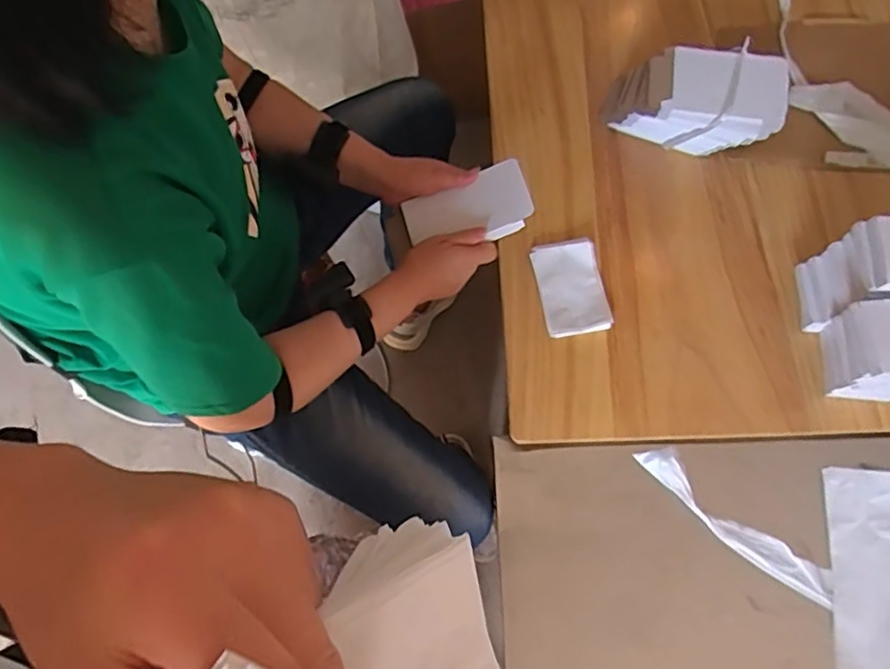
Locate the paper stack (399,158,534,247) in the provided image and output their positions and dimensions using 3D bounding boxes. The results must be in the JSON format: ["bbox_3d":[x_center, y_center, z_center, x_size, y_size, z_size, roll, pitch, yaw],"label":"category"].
[{"bbox_3d":[0.025,-0.154,0.780,0.159,0.019,0.085,-12,71,19],"label":"paper stack"}]

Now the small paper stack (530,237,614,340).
[{"bbox_3d":[0.171,-0.064,0.863,0.086,0.008,0.132,-11,77,-2],"label":"small paper stack"}]

